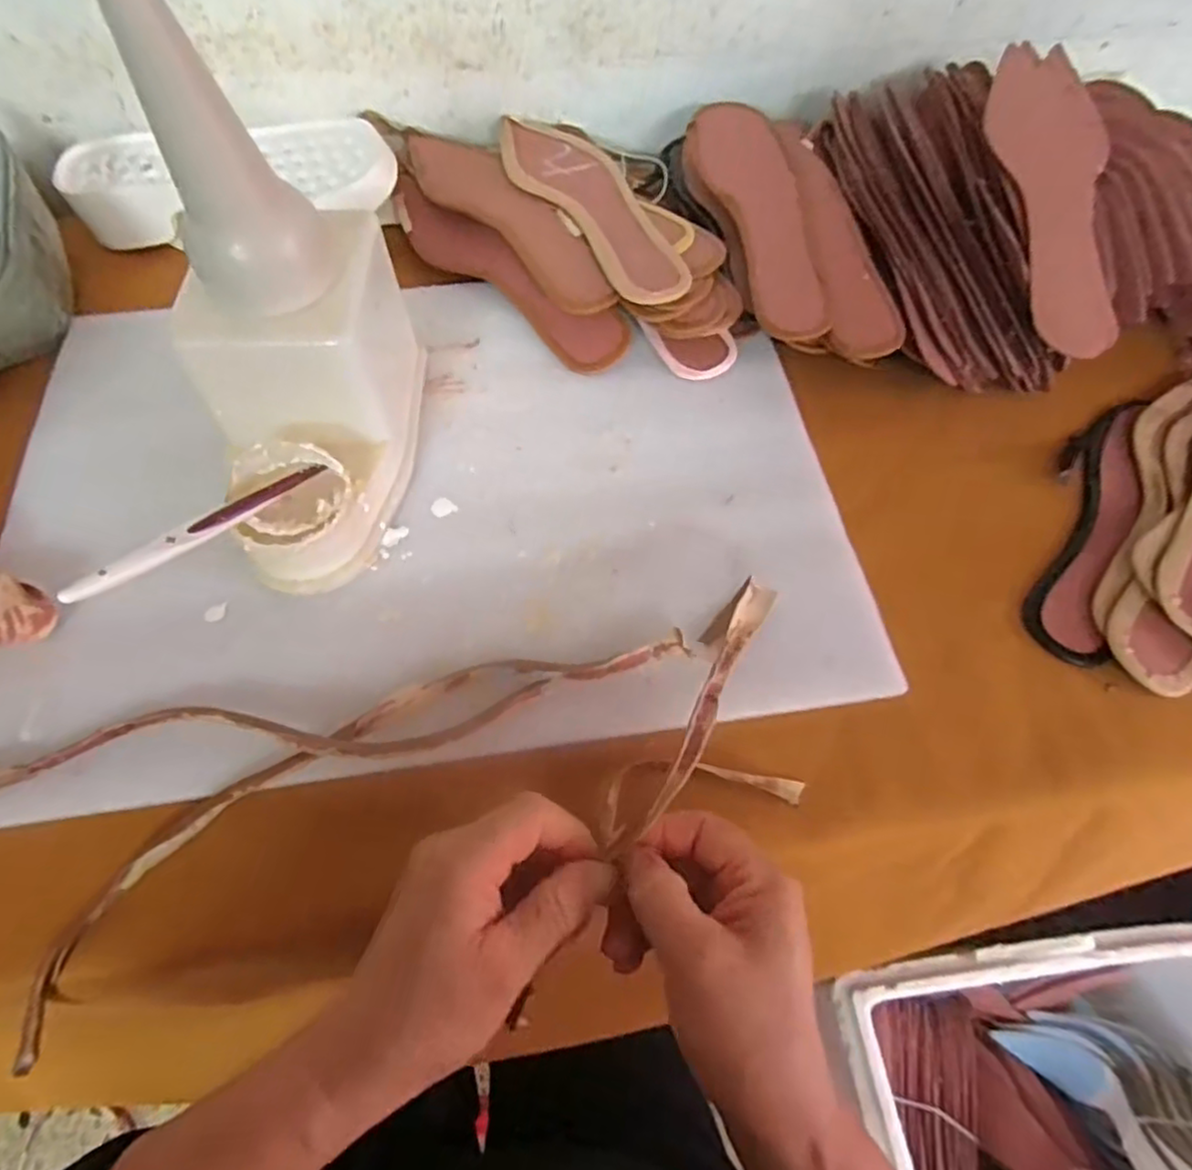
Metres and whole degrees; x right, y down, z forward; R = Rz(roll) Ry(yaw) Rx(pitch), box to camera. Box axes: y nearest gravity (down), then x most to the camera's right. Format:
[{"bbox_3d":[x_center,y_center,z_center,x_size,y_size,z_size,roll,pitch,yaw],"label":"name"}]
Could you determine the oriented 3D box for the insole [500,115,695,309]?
[{"bbox_3d":[-0.005,-0.289,0.511,0.076,0.013,0.242,-21,63,-12],"label":"insole"}]

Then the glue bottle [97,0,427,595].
[{"bbox_3d":[-0.157,-0.129,0.340,0.125,0.231,0.161,-17,62,-10],"label":"glue bottle"}]

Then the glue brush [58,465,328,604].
[{"bbox_3d":[-0.202,-0.031,0.351,0.012,0.012,0.144,28,43,14],"label":"glue brush"}]

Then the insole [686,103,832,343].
[{"bbox_3d":[0.122,-0.280,0.510,0.068,0.008,0.240,-10,69,4],"label":"insole"}]

